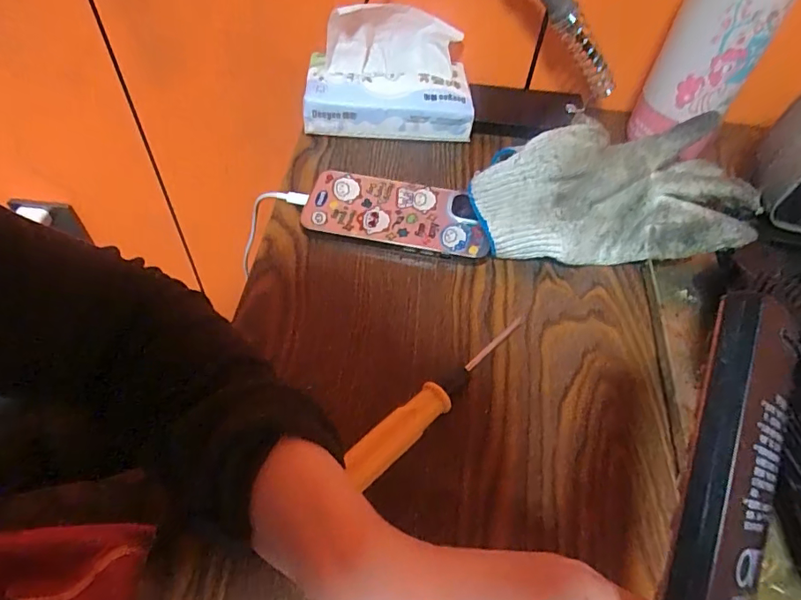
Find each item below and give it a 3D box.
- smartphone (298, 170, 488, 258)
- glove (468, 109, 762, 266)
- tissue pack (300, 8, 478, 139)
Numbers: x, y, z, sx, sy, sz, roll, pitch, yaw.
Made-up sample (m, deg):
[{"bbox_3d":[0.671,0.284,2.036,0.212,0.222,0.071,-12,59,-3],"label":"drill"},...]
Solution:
[{"bbox_3d":[-0.003,-0.066,0.380,0.137,0.014,0.063,9,54,3],"label":"smartphone"},{"bbox_3d":[0.149,-0.075,0.349,0.188,0.023,0.096,-2,96,-2],"label":"glove"},{"bbox_3d":[-0.010,-0.202,0.438,0.147,0.081,0.083,1,54,-3],"label":"tissue pack"}]

